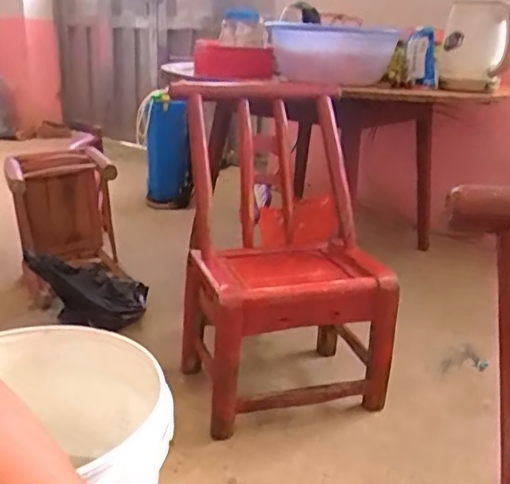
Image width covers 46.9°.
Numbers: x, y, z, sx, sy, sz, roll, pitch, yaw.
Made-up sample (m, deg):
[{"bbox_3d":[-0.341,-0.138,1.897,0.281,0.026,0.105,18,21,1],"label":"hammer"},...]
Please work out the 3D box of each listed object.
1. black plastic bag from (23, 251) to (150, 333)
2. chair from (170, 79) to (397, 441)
[{"bbox_3d":[-0.433,0.115,1.533,0.280,0.210,0.178,-2,20,-11],"label":"black plastic bag"},{"bbox_3d":[0.046,0.028,1.242,0.393,0.656,0.425,-3,20,-15],"label":"chair"}]

